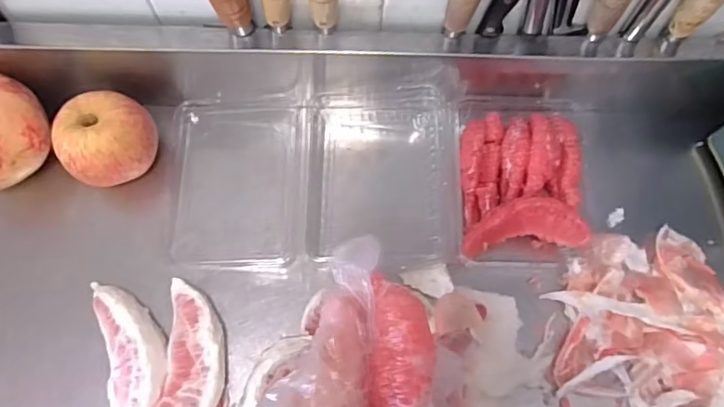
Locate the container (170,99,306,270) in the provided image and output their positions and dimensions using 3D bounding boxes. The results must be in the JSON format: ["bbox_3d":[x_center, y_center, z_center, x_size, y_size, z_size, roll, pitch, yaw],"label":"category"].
[{"bbox_3d":[-0.120,-0.022,0.522,0.128,0.026,0.167,1,72,-2],"label":"container"}]

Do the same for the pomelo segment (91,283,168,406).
[{"bbox_3d":[-0.194,0.126,0.459,0.054,0.034,0.122,-14,73,-6],"label":"pomelo segment"}]

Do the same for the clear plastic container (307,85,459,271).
[{"bbox_3d":[0.019,-0.027,0.510,0.137,0.047,0.172,1,72,-2],"label":"clear plastic container"}]

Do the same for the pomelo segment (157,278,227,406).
[{"bbox_3d":[-0.140,0.133,0.459,0.057,0.032,0.125,4,72,-1],"label":"pomelo segment"}]

